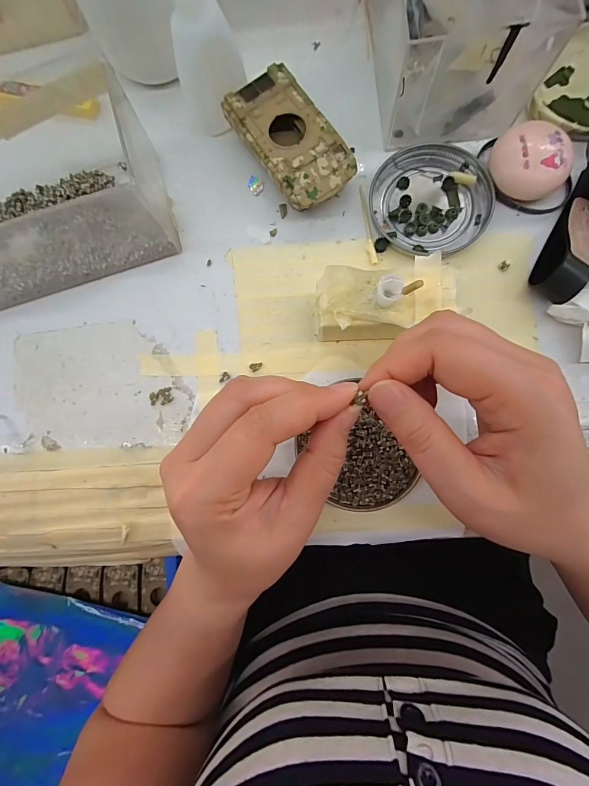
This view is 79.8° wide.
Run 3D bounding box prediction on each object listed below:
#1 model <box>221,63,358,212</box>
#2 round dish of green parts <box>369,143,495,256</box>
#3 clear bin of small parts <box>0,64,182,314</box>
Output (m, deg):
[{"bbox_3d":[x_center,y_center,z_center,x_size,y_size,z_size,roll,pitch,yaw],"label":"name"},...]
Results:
[{"bbox_3d":[-0.002,-0.168,0.243,0.052,0.024,0.095,-34,83,0],"label":"model"},{"bbox_3d":[0.092,-0.132,0.239,0.075,0.007,0.075,0,84,4],"label":"round dish of green parts"},{"bbox_3d":[-0.184,-0.138,0.231,0.176,0.066,0.129,-17,83,2],"label":"clear bin of small parts"}]

